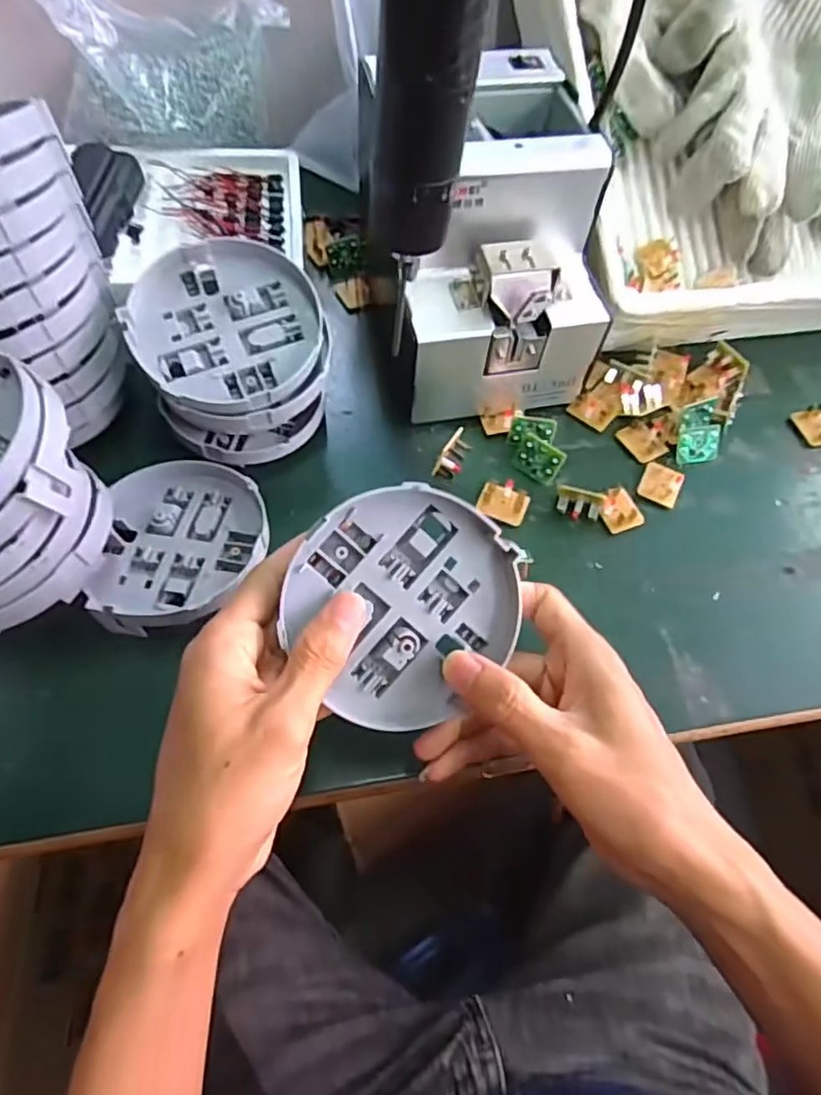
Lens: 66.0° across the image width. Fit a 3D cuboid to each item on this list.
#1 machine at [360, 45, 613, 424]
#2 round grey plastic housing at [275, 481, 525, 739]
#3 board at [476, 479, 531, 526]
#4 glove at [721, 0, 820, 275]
[{"bbox_3d":[0.048,-0.195,0.419,0.130,0.148,0.164,-12,62,-10],"label":"machine"},{"bbox_3d":[-0.002,0.024,0.283,0.102,0.014,0.099,-1,94,-14],"label":"round grey plastic housing"},{"bbox_3d":[0.060,-0.029,0.405,0.031,0.011,0.025,23,62,10],"label":"board"},{"bbox_3d":[0.298,-0.325,0.474,0.108,0.054,0.228,7,90,1],"label":"glove"}]

